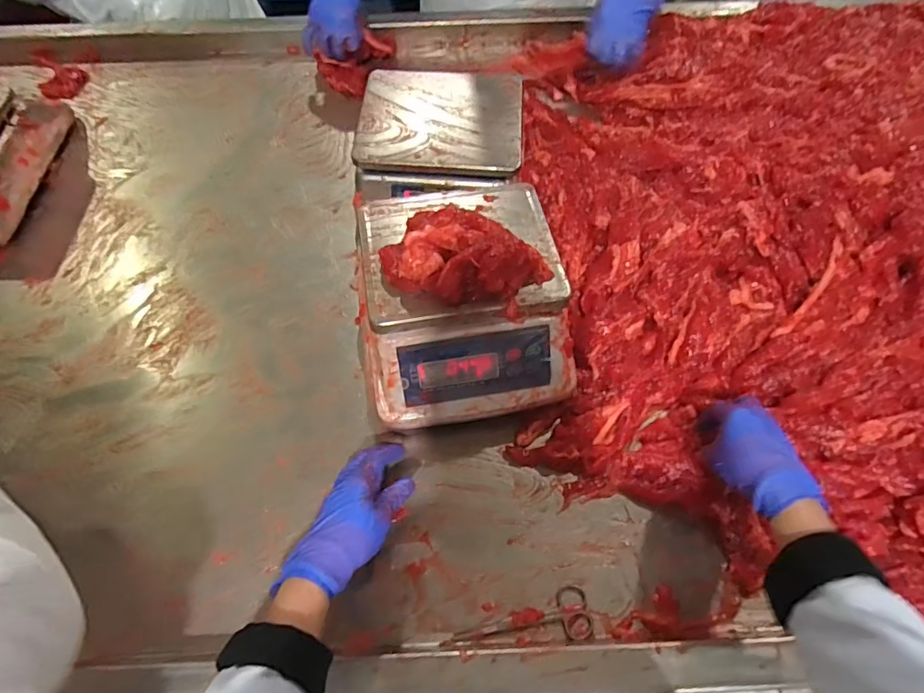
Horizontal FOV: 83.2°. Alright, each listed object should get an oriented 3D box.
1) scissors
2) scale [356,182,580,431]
[{"bbox_3d":[0.054,0.274,0.515,0.147,0.021,0.047,-9,63,-3],"label":"scissors"},{"bbox_3d":[-0.003,-0.052,0.591,0.225,0.115,0.241,-9,63,-3],"label":"scale"}]

